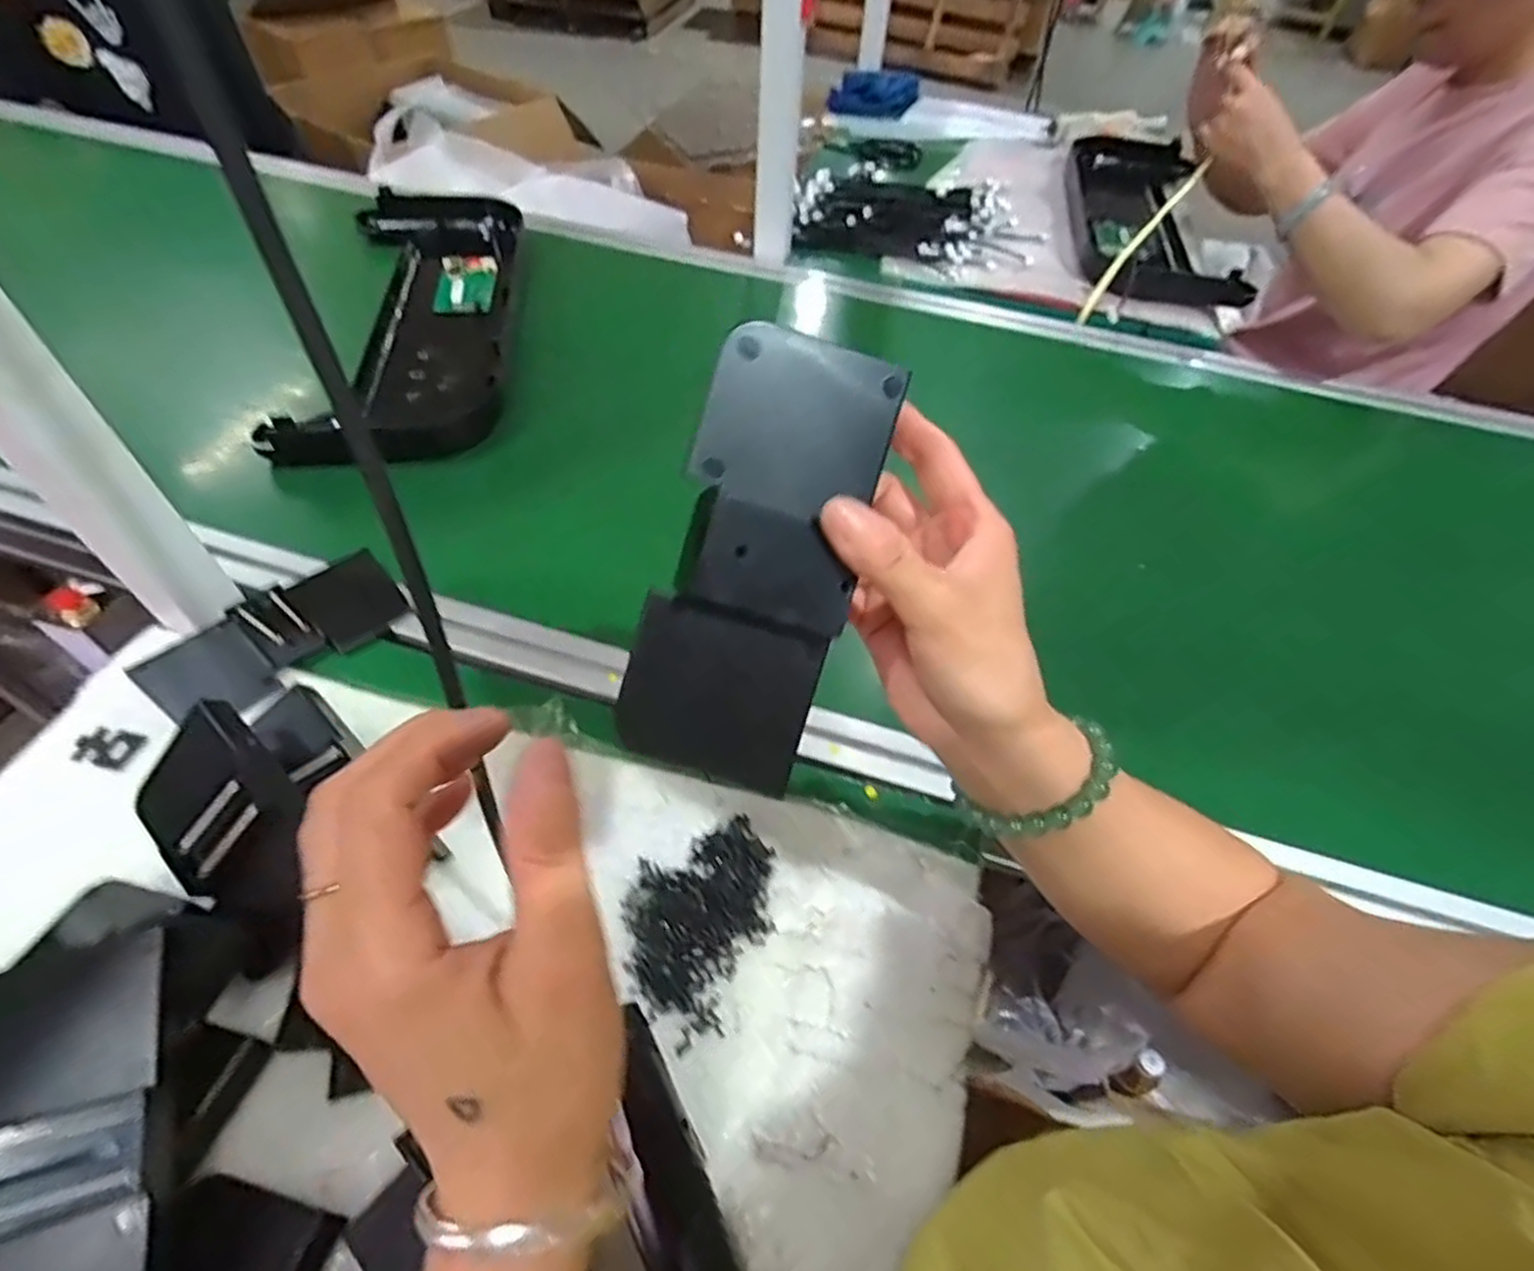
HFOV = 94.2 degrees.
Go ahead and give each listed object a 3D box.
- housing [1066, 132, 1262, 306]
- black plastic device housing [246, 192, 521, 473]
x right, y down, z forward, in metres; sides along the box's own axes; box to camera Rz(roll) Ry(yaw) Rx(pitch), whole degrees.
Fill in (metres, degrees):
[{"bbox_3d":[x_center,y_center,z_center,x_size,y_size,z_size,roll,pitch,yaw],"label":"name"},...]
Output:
[{"bbox_3d":[0.541,-0.613,1.032,0.218,0.063,0.490,8,52,2],"label":"housing"},{"bbox_3d":[-0.382,-0.342,0.778,0.202,0.063,0.498,-5,53,-8],"label":"black plastic device housing"}]

